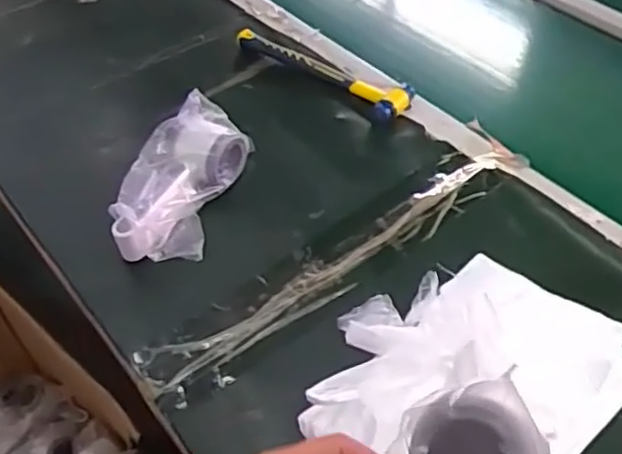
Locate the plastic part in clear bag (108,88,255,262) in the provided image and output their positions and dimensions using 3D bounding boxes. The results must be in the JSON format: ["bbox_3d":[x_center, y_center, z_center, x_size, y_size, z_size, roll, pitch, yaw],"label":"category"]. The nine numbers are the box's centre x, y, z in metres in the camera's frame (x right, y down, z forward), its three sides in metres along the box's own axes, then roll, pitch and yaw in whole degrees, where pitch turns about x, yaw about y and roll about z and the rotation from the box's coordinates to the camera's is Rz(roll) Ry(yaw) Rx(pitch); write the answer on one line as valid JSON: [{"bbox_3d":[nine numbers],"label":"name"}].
[{"bbox_3d":[-0.125,-0.046,0.635,0.077,0.084,0.170,14,50,13],"label":"plastic part in clear bag"}]

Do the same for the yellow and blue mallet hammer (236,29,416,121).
[{"bbox_3d":[0.009,-0.192,0.789,0.242,0.020,0.049,30,55,25],"label":"yellow and blue mallet hammer"}]

